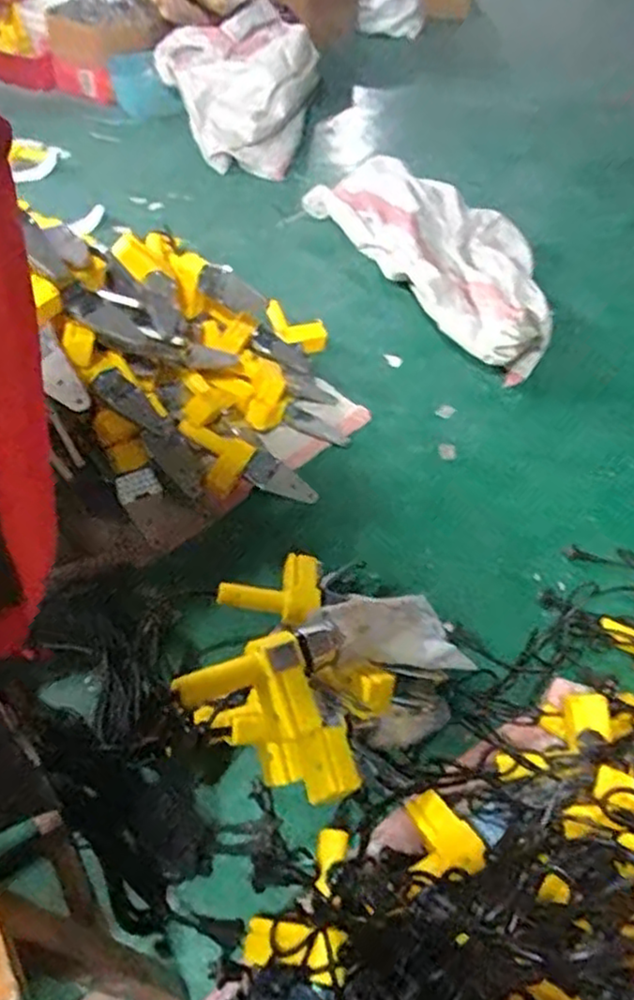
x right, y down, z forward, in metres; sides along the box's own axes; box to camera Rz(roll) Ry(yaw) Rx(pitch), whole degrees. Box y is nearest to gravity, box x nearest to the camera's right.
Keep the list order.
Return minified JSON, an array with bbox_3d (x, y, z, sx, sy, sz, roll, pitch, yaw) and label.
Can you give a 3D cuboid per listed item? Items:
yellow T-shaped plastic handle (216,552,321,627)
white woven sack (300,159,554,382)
[{"bbox_3d":[-0.069,0.130,1.056,0.152,0.032,0.115,8,48,5],"label":"yellow T-shaped plastic handle"},{"bbox_3d":[0.328,-0.661,1.735,0.359,0.167,0.940,-19,52,-19],"label":"white woven sack"}]

